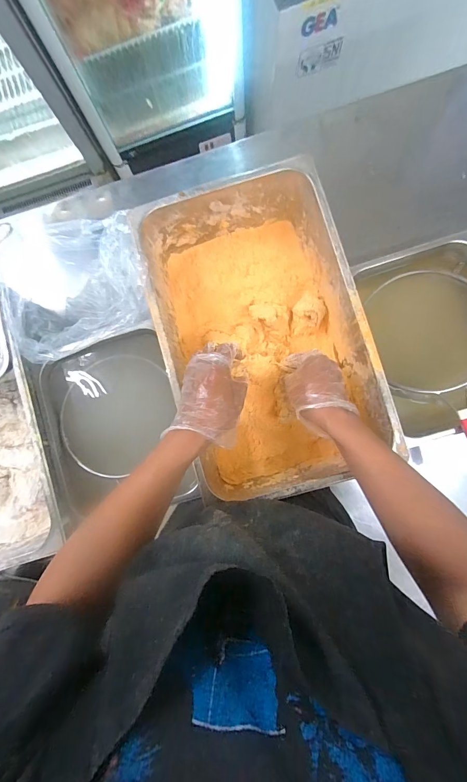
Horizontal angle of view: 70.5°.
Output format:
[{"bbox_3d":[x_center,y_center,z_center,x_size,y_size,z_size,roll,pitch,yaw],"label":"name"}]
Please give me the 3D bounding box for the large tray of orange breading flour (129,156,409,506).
[{"bbox_3d":[0.049,-0.097,0.596,0.316,0.138,0.510,-17,85,2],"label":"large tray of orange breading flour"}]

